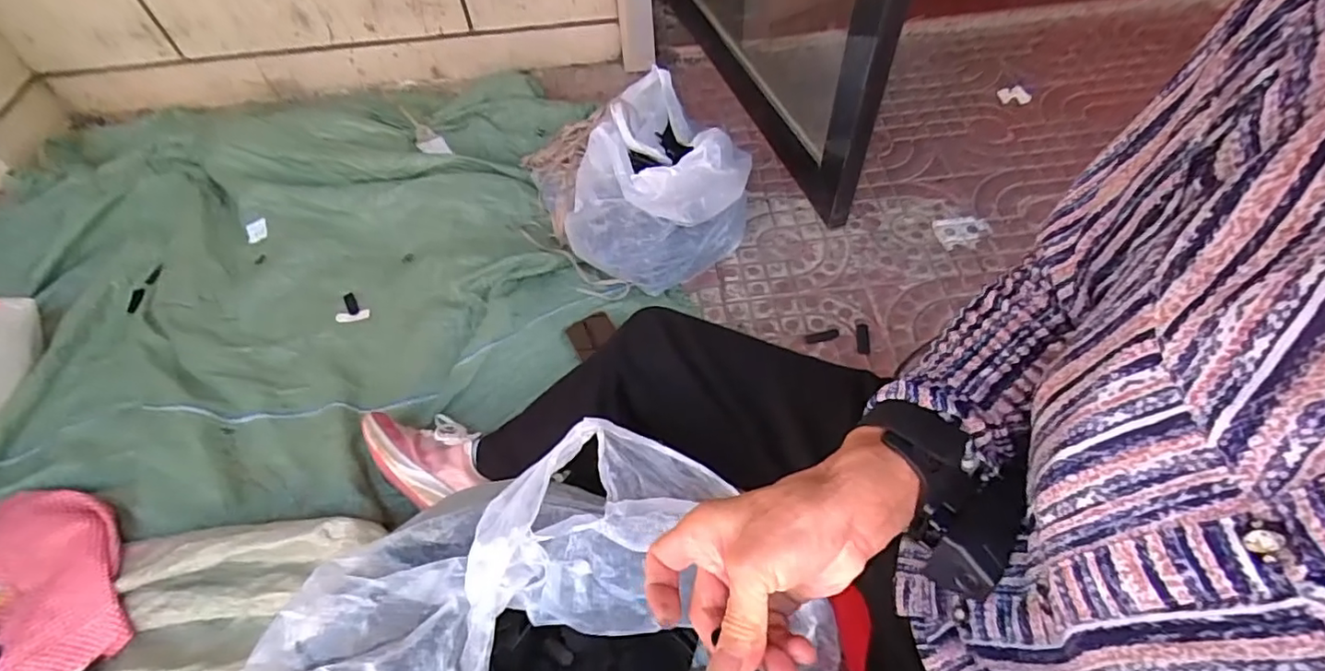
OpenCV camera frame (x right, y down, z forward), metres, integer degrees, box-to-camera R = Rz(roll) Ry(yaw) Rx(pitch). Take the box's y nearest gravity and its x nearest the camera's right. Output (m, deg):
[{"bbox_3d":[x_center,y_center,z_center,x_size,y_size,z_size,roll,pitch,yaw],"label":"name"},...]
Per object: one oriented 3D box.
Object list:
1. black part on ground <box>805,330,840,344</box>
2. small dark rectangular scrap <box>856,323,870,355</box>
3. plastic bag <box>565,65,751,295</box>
[{"bbox_3d":[0.264,0.001,0.955,0.059,0.005,0.019,-14,56,-5],"label":"black part on ground"},{"bbox_3d":[0.329,0.005,0.947,0.020,0.004,0.061,6,57,8],"label":"small dark rectangular scrap"},{"bbox_3d":[0.015,-0.301,1.046,0.278,0.230,0.430,12,58,12],"label":"plastic bag"}]

